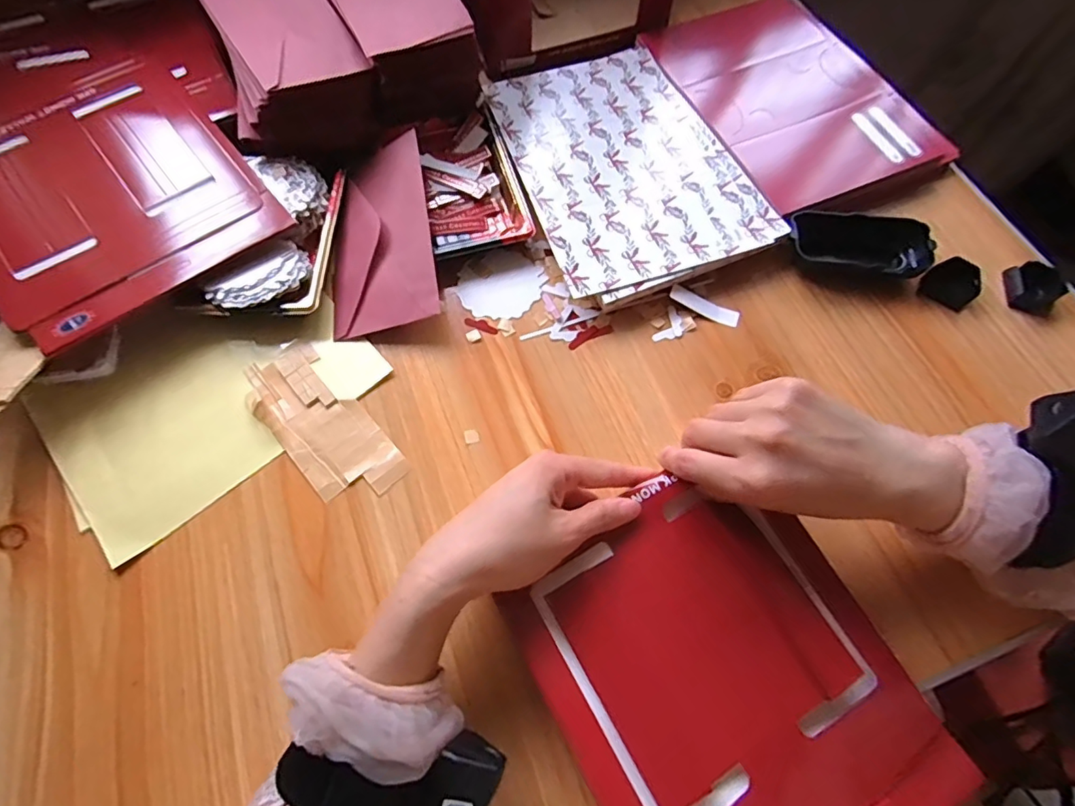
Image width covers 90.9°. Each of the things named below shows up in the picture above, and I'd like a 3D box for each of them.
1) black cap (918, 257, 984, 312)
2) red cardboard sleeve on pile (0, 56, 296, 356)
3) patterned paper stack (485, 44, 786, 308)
[{"bbox_3d":[0.346,-0.100,0.439,0.040,0.019,0.040,0,65,-1],"label":"black cap"},{"bbox_3d":[-0.360,-0.183,0.429,0.201,0.009,0.255,-39,71,-17],"label":"red cardboard sleeve on pile"},{"bbox_3d":[0.074,-0.215,0.477,0.184,0.023,0.266,-21,67,-10],"label":"patterned paper stack"}]

